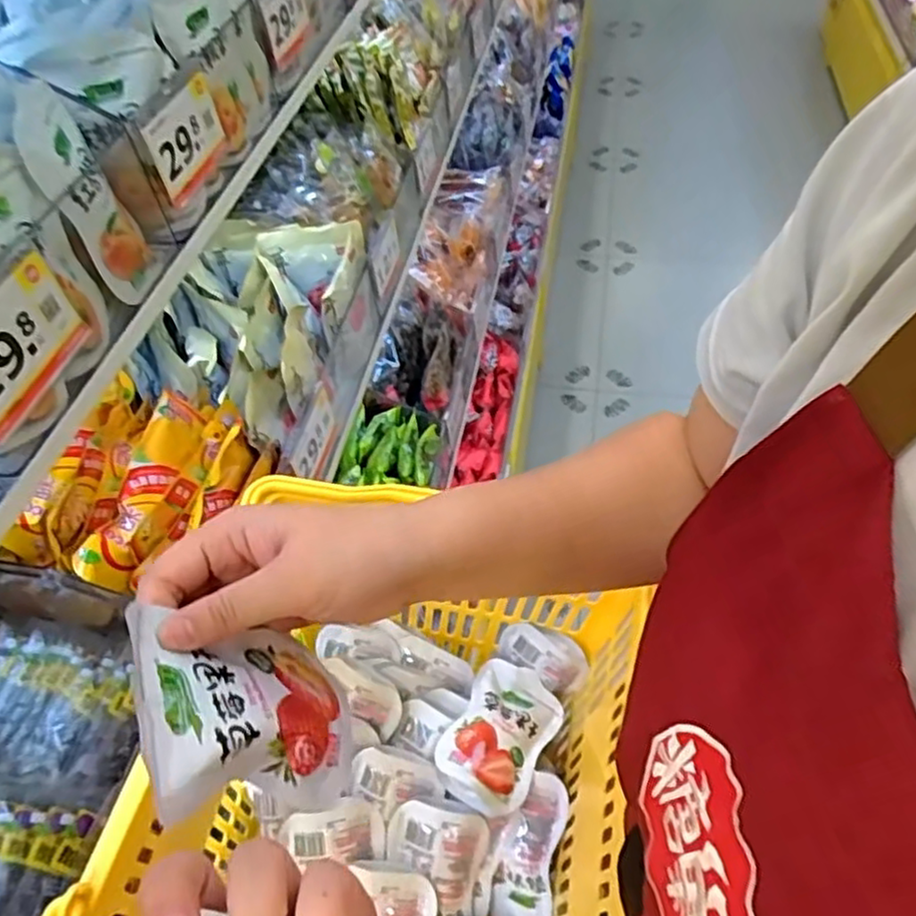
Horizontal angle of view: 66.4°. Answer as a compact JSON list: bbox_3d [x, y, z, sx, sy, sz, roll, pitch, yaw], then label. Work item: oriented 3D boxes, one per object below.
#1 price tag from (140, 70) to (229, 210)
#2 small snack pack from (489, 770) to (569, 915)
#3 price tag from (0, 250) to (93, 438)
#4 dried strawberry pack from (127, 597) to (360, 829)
[{"bbox_3d":[-0.191,-0.233,0.500,0.010,0.061,0.089,8,57,12],"label":"price tag"},{"bbox_3d":[0.057,0.315,0.558,0.050,0.024,0.118,13,81,15],"label":"small snack pack"},{"bbox_3d":[-0.234,-0.059,0.370,0.009,0.056,0.091,6,52,10],"label":"price tag"},{"bbox_3d":[-0.088,0.106,0.302,0.017,0.104,0.079,-38,53,19],"label":"dried strawberry pack"}]

